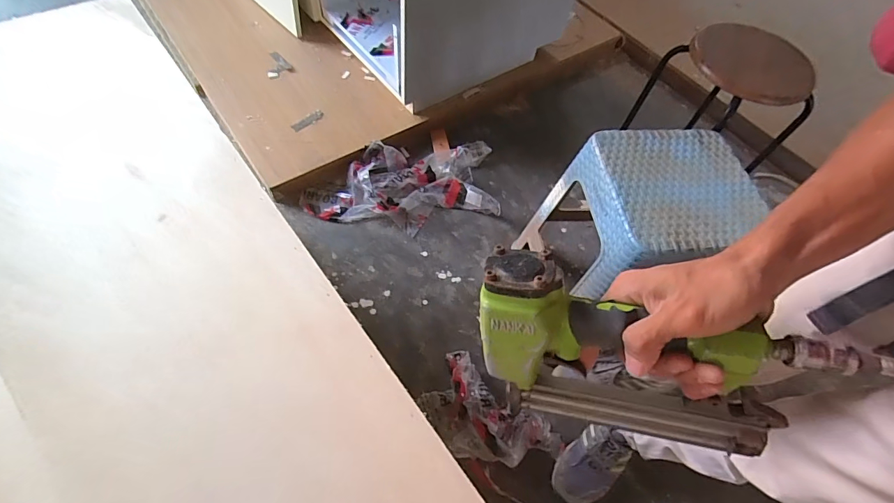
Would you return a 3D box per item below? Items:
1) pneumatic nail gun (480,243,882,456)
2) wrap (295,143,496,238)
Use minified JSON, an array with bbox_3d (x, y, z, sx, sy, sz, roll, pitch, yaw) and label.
[{"bbox_3d":[0.141,0.085,0.346,0.237,0.160,0.070,10,39,7],"label":"pneumatic nail gun"},{"bbox_3d":[-0.139,-0.202,1.258,0.577,0.082,0.281,-5,60,-9],"label":"wrap"}]

